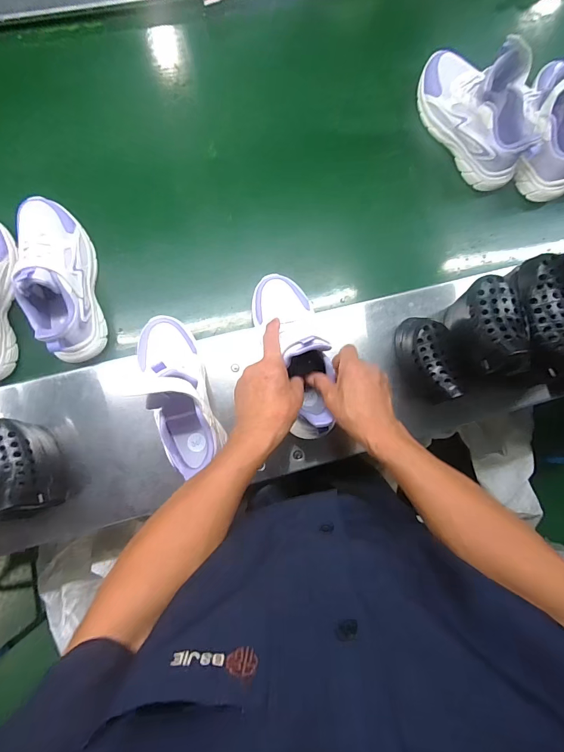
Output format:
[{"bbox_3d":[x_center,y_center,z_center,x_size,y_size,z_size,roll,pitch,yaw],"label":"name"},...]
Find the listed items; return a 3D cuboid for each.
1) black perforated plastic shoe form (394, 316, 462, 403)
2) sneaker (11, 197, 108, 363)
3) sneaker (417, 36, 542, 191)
[{"bbox_3d":[0.214,-0.025,0.556,0.061,0.105,0.125,-4,89,-6],"label":"black perforated plastic shoe form"},{"bbox_3d":[-0.326,-0.143,0.540,0.082,0.131,0.242,-11,89,-6],"label":"sneaker"},{"bbox_3d":[0.326,-0.439,0.613,0.089,0.143,0.231,-36,92,-5],"label":"sneaker"}]

